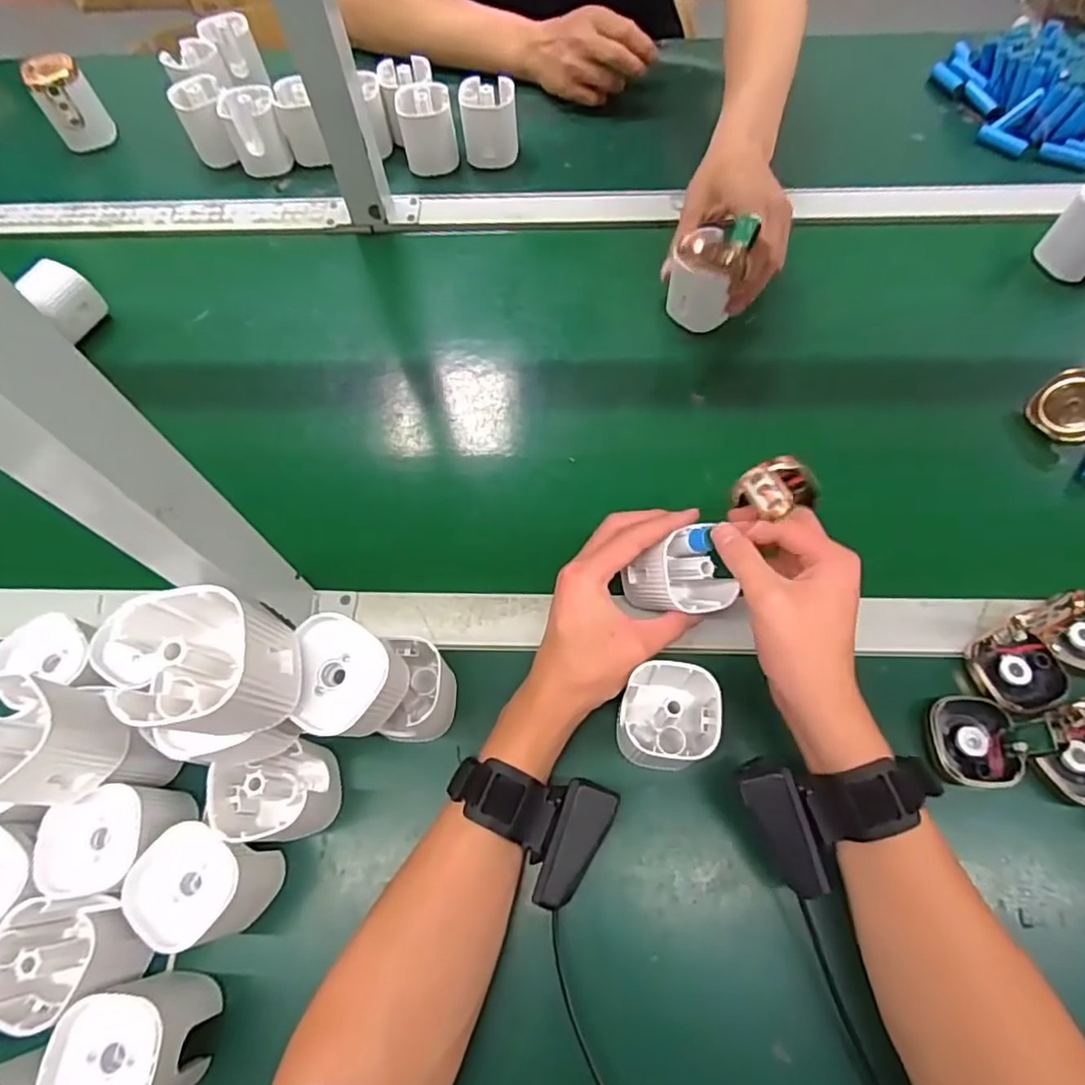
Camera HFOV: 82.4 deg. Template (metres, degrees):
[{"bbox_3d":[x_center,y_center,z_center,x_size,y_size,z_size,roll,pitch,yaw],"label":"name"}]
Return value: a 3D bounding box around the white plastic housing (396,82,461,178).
[{"bbox_3d":[-0.118,-0.430,0.647,0.055,0.063,0.057,-6,64,-1],"label":"white plastic housing"}]

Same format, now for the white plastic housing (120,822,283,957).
[{"bbox_3d":[-0.189,0.190,0.351,0.055,0.063,0.053,31,69,15],"label":"white plastic housing"}]

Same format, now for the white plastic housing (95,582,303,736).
[{"bbox_3d":[-0.144,0.058,0.274,0.054,0.066,0.059,-5,63,-2],"label":"white plastic housing"}]

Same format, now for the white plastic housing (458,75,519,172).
[{"bbox_3d":[-0.055,-0.439,0.650,0.057,0.066,0.045,-2,64,1],"label":"white plastic housing"}]

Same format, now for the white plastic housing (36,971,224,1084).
[{"bbox_3d":[-0.208,0.263,0.322,0.055,0.067,0.054,2,64,3],"label":"white plastic housing"}]

